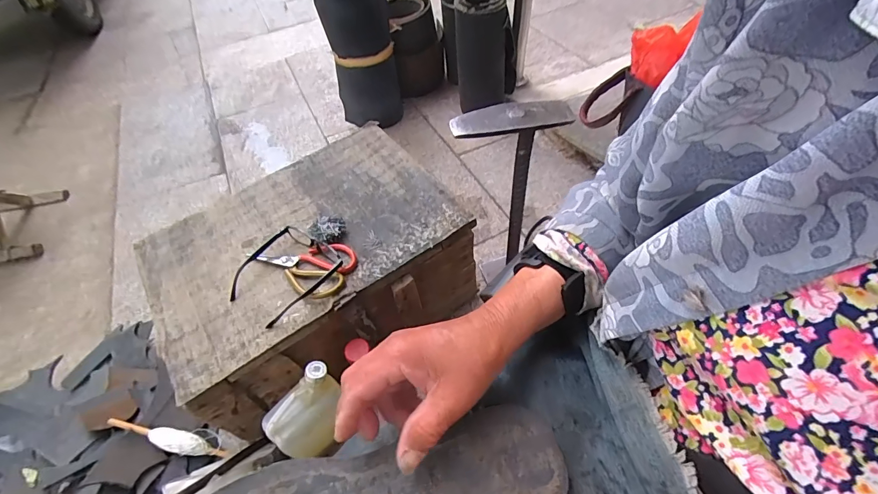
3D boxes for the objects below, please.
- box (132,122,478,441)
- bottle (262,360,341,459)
[{"bbox_3d":[-0.222,0.036,0.734,0.474,0.191,0.343,-35,57,-20],"label":"box"},{"bbox_3d":[-0.188,0.238,0.607,0.123,0.101,0.068,-54,21,-10],"label":"bottle"}]

